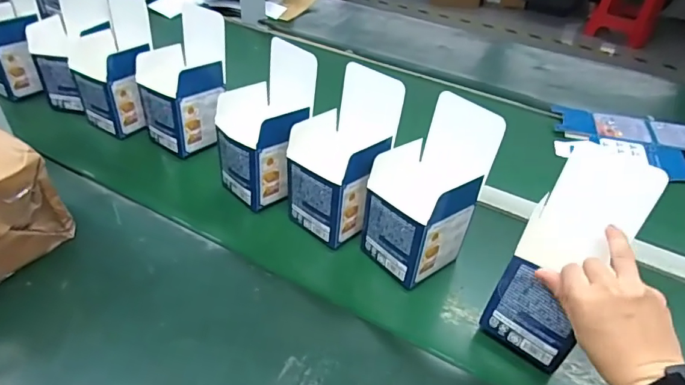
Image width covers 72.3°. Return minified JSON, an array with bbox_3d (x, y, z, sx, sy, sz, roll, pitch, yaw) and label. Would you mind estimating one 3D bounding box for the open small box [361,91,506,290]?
[{"bbox_3d":[0.092,0.002,0.500,0.120,0.175,0.080,-21,41,-25],"label":"open small box"}]

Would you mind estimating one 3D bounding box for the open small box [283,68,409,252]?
[{"bbox_3d":[-0.001,-0.040,0.537,0.099,0.168,0.098,27,44,31],"label":"open small box"}]

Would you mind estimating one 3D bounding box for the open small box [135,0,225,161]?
[{"bbox_3d":[-0.216,-0.155,0.655,0.090,0.165,0.114,28,45,32],"label":"open small box"}]

